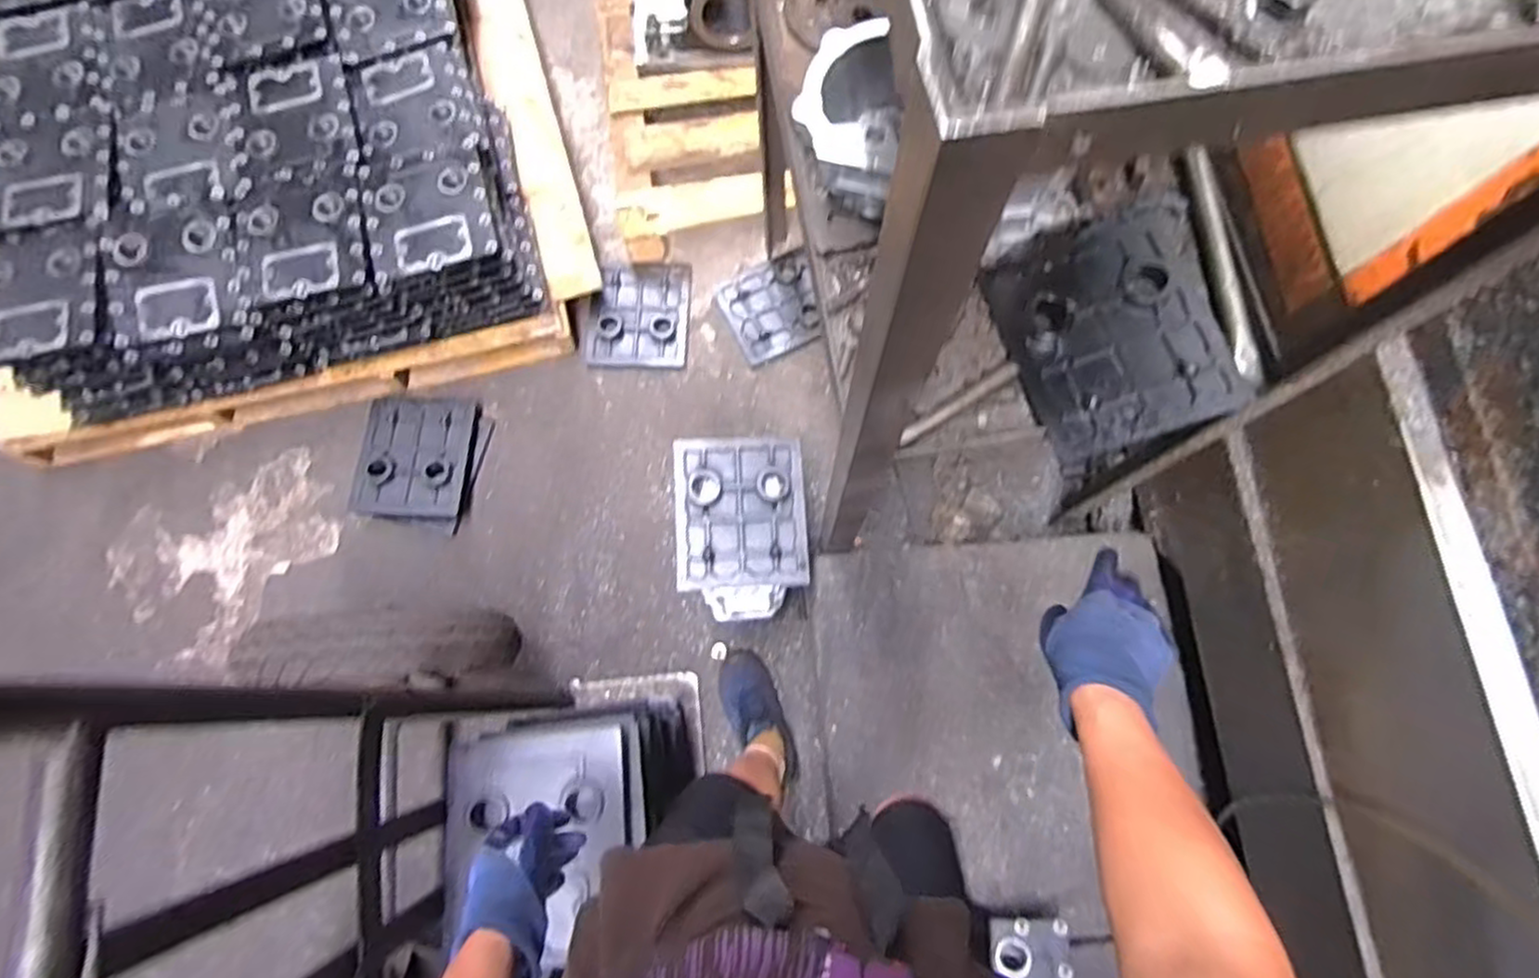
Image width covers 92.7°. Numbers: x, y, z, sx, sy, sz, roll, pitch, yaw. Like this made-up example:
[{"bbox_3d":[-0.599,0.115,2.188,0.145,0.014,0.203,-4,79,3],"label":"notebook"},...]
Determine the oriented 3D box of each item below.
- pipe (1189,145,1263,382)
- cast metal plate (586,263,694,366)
[{"bbox_3d":[0.528,-0.261,0.852,0.027,0.025,0.274,-13,89,-3],"label":"pipe"},{"bbox_3d":[-0.276,-0.380,1.564,0.207,0.028,0.246,3,76,1],"label":"cast metal plate"}]

